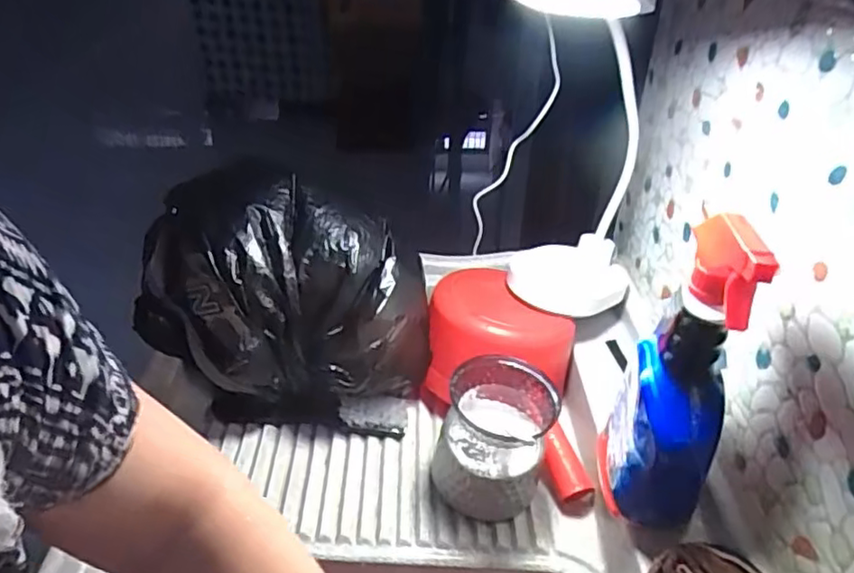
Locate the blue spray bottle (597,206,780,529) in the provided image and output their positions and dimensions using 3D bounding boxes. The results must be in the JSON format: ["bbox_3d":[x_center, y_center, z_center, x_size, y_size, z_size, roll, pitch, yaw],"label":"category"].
[{"bbox_3d":[0.192,0.069,0.472,0.073,0.268,0.078,14,38,17],"label":"blue spray bottle"}]

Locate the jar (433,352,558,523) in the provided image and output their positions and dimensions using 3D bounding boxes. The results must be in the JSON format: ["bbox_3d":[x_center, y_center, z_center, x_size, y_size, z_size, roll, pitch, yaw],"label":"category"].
[{"bbox_3d":[0.065,0.149,0.598,0.099,0.131,0.102,1,36,-1],"label":"jar"}]

